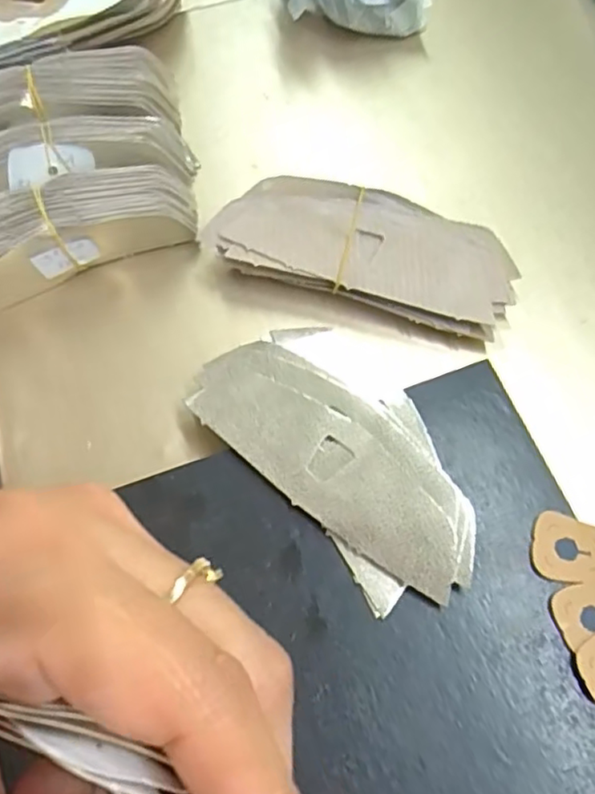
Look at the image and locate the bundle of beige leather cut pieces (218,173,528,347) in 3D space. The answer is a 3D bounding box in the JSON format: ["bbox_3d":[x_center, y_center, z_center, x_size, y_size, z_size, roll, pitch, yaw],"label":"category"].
[{"bbox_3d":[0.045,-0.093,0.406,0.184,0.030,0.073,17,66,7],"label":"bundle of beige leather cut pieces"}]

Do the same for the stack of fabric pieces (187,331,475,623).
[{"bbox_3d":[0.026,0.023,0.334,0.092,0.018,0.172,-39,72,-17],"label":"stack of fabric pieces"}]

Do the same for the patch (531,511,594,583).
[{"bbox_3d":[0.138,0.077,0.318,0.037,0.005,0.032,12,66,5],"label":"patch"}]

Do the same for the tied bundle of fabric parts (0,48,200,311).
[{"bbox_3d":[-0.159,-0.150,0.419,0.206,0.052,0.156,-28,69,-13],"label":"tied bundle of fabric parts"}]

